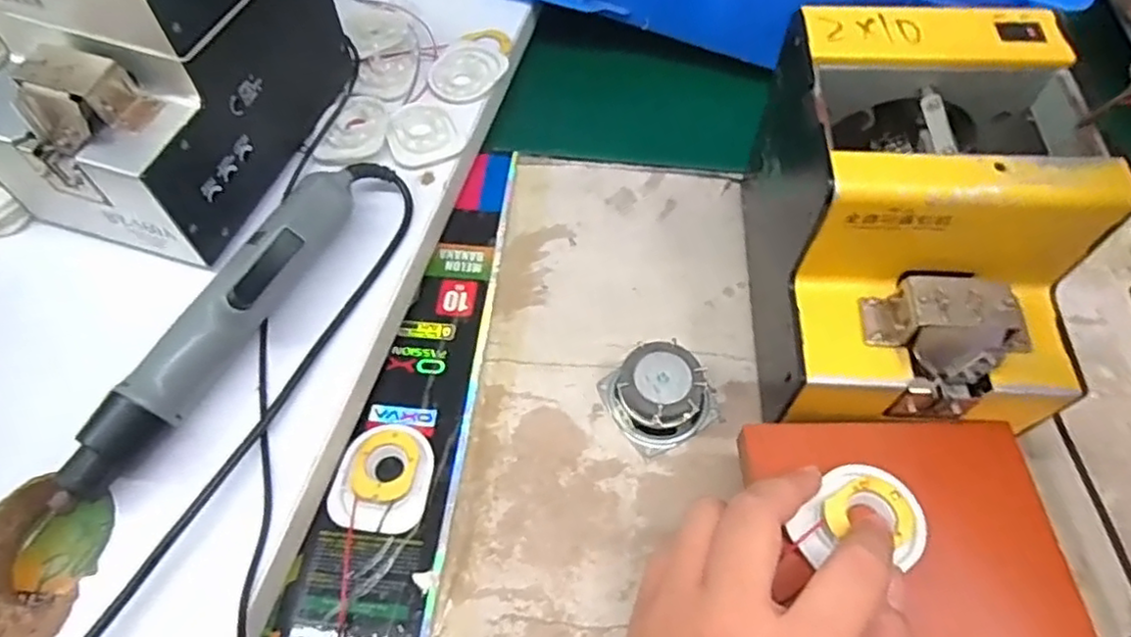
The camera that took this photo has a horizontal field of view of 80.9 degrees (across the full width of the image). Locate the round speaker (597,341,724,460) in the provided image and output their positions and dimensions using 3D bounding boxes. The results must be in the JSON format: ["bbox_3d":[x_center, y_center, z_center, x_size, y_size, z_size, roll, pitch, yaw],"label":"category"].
[{"bbox_3d":[0.055,0.042,0.369,0.058,0.031,0.051,-19,60,-12],"label":"round speaker"}]

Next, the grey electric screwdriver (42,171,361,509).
[{"bbox_3d":[-0.180,0.002,0.348,0.029,0.043,0.204,26,62,15],"label":"grey electric screwdriver"}]

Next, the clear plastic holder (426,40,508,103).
[{"bbox_3d":[-0.073,-0.180,0.481,0.049,0.004,0.062,29,62,16],"label":"clear plastic holder"}]

